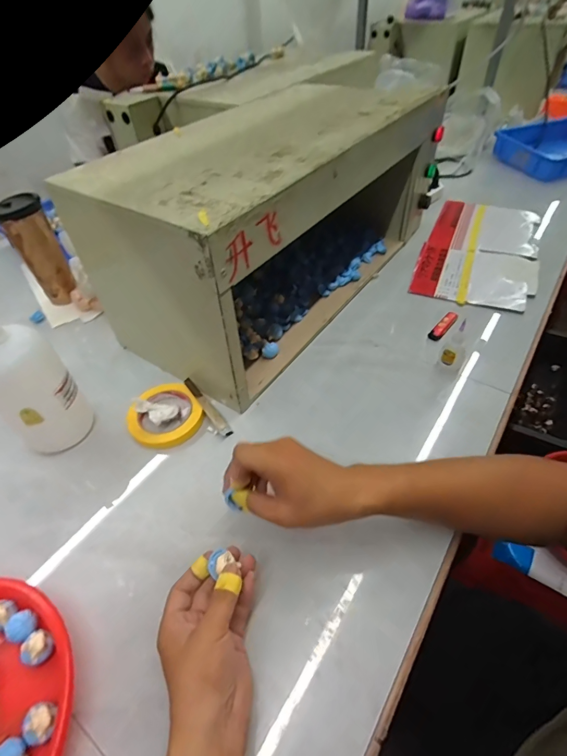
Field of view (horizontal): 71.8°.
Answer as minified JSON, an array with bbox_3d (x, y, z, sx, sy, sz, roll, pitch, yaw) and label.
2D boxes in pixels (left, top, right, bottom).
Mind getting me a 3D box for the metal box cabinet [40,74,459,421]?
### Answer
[{"bbox_3d":[-0.003,-0.282,0.698,0.288,0.286,0.604,26,54,25],"label":"metal box cabinet"}]

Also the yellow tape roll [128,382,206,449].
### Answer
[{"bbox_3d":[-0.173,0.053,0.569,0.100,0.019,0.105,-2,47,2],"label":"yellow tape roll"}]

